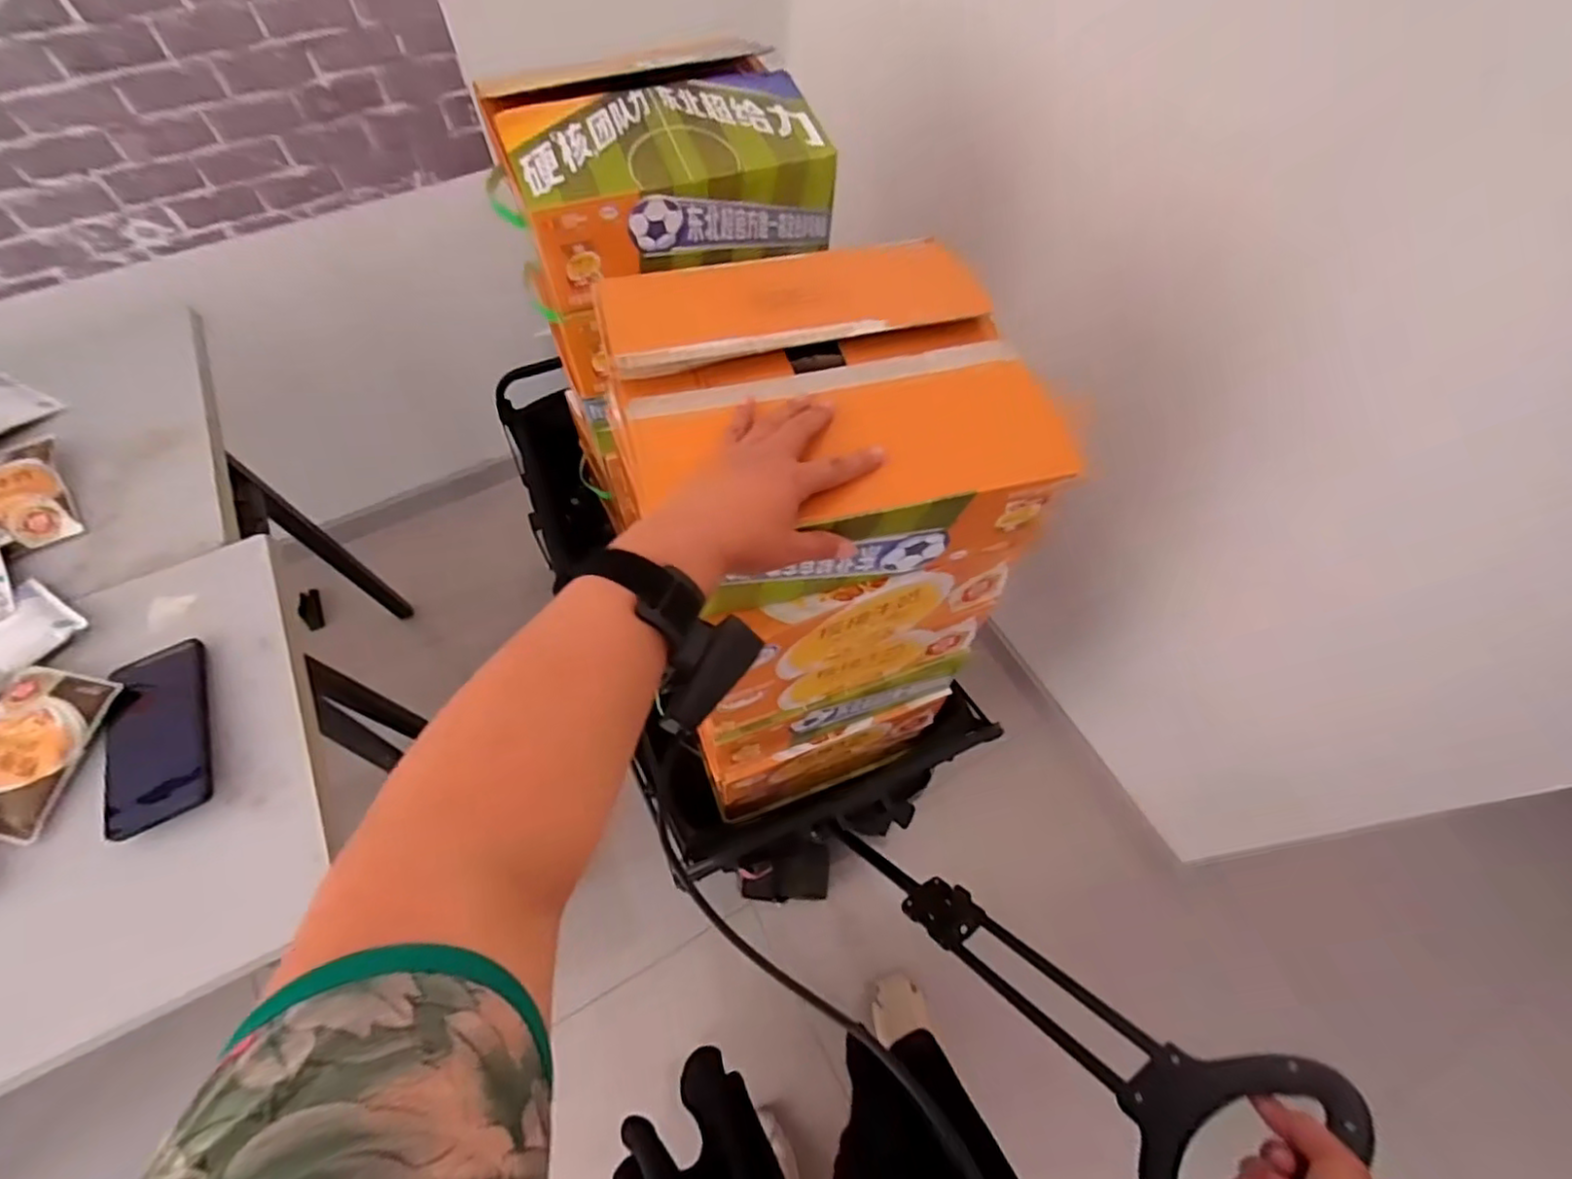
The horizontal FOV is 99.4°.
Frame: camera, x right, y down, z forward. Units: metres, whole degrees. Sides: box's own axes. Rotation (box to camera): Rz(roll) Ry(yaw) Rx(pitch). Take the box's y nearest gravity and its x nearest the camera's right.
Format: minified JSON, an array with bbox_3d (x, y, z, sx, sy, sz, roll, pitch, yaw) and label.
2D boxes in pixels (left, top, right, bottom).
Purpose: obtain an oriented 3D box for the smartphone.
[{"bbox_3d":[-0.546,0.122,0.576,0.077,0.009,0.165,-22,62,-12],"label":"smartphone"}]

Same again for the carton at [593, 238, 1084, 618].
[{"bbox_3d":[0.029,-0.132,0.542,0.292,0.135,0.240,-14,61,-7],"label":"carton"}]

